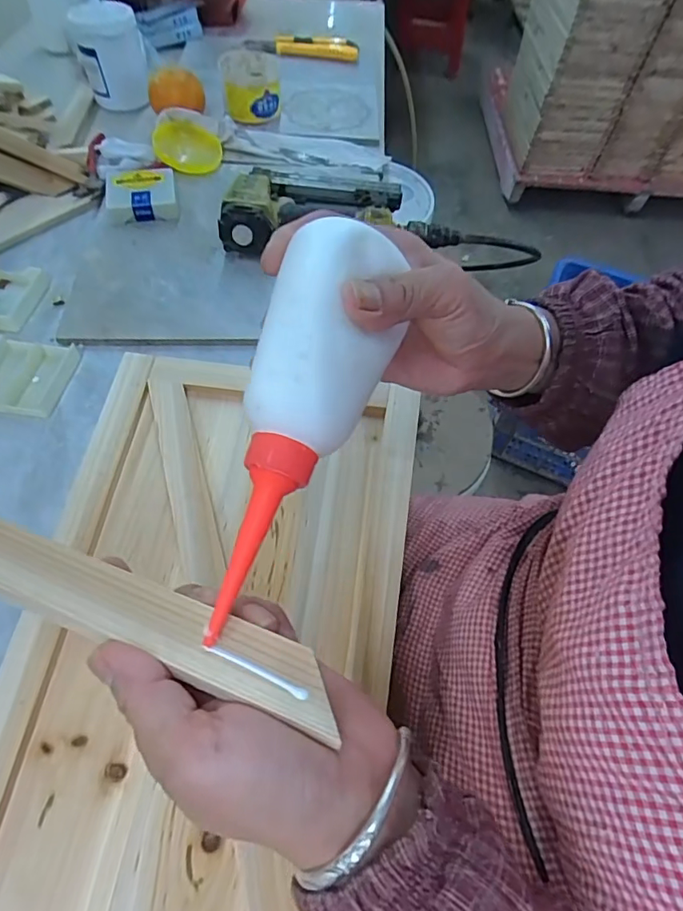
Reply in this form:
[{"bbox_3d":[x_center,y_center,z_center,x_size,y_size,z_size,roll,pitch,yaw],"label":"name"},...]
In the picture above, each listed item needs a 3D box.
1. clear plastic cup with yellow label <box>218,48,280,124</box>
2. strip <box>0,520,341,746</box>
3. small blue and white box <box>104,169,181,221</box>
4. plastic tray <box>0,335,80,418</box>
[{"bbox_3d":[-0.120,-0.485,0.660,0.073,0.057,0.077,-10,59,-9],"label":"clear plastic cup with yellow label"},{"bbox_3d":[-0.089,0.058,0.196,0.183,0.004,0.027,18,43,12],"label":"strip"},{"bbox_3d":[-0.222,-0.291,0.555,0.073,0.024,0.073,-9,59,-9],"label":"small blue and white box"},{"bbox_3d":[-0.273,-0.069,0.428,0.067,0.015,0.073,6,58,0],"label":"plastic tray"}]

